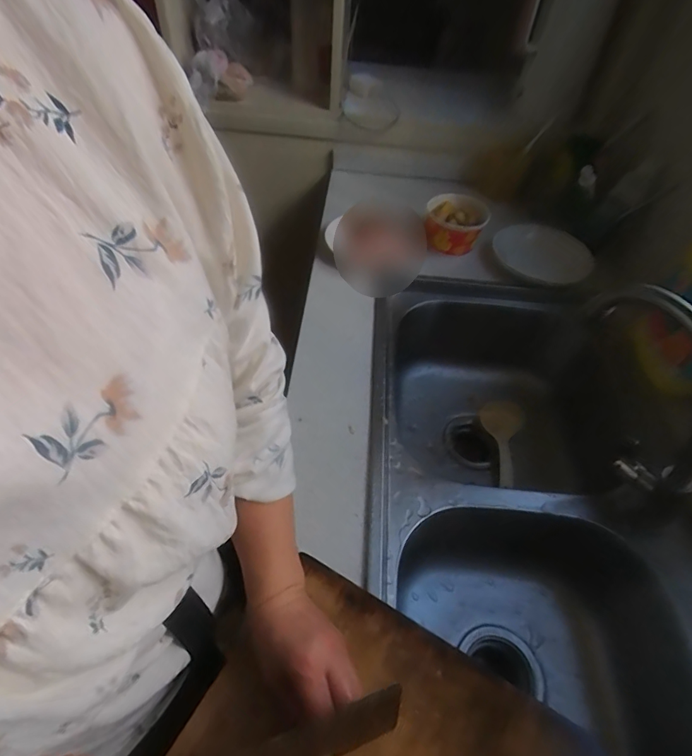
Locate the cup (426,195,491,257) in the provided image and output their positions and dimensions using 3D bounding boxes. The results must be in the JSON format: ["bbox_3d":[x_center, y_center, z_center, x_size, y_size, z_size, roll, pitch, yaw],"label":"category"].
[{"bbox_3d":[0.200,-0.277,0.810,0.098,0.091,0.105,-29,58,-25],"label":"cup"}]

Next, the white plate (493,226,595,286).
[{"bbox_3d":[0.350,-0.221,0.778,0.137,0.018,0.153,-26,62,-9],"label":"white plate"}]

